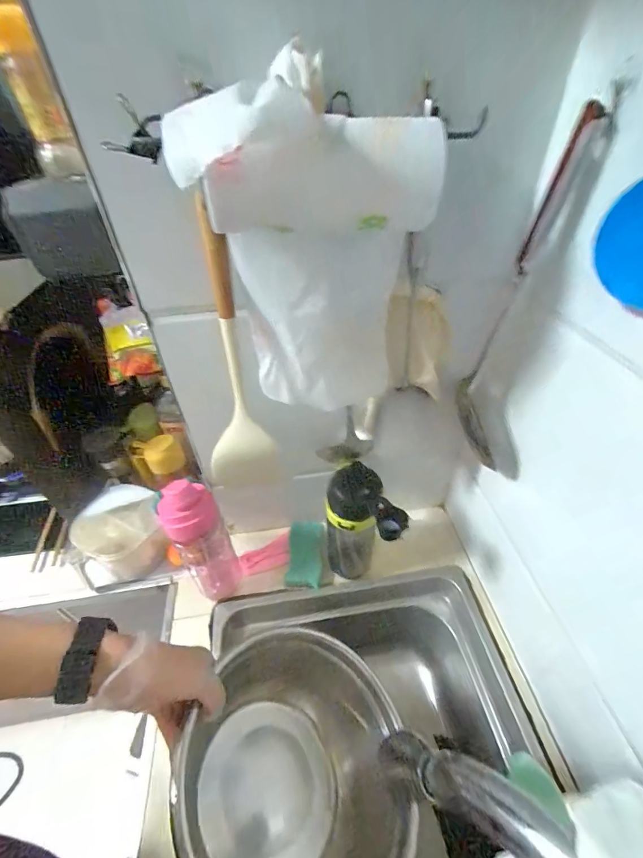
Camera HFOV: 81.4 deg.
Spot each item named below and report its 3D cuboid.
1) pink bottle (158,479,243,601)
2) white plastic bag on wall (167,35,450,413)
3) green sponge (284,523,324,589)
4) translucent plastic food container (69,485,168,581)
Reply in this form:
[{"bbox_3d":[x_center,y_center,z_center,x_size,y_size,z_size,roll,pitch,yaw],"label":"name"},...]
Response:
[{"bbox_3d":[-0.179,0.171,0.564,0.074,0.253,0.065,-16,44,-15],"label":"pink bottle"},{"bbox_3d":[-0.011,-0.133,0.355,0.188,0.289,0.116,-23,46,-21],"label":"white plastic bag on wall"},{"bbox_3d":[-0.028,0.222,0.666,0.065,0.014,0.109,-9,52,13],"label":"green sponge"},{"bbox_3d":[-0.352,0.186,0.668,0.133,0.094,0.134,-31,49,-28],"label":"translucent plastic food container"}]

